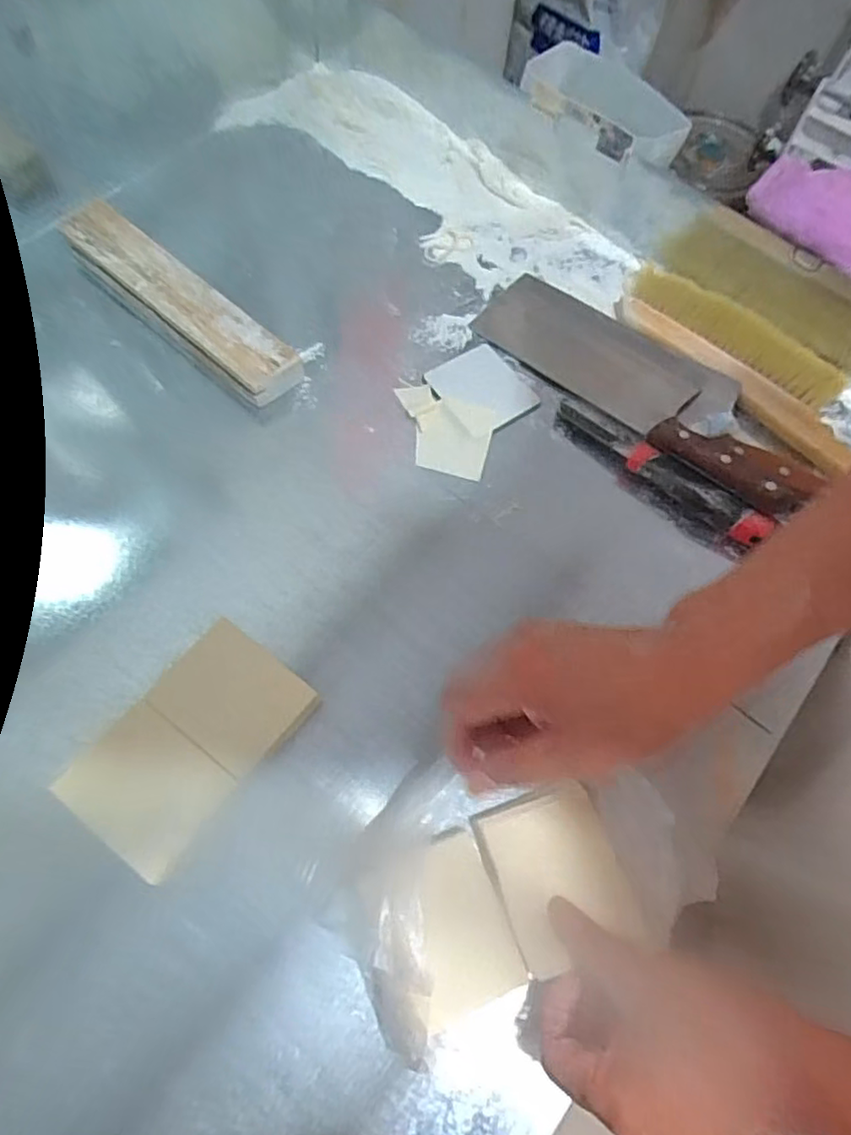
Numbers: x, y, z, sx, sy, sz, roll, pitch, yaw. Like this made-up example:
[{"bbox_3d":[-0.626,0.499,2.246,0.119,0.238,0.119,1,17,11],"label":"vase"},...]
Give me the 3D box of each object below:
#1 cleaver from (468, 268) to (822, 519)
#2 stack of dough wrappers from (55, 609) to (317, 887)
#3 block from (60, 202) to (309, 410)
[{"bbox_3d":[0.196,-0.168,0.576,0.326,0.024,0.101,42,70,14],"label":"cleaver"},{"bbox_3d":[-0.153,0.115,0.430,0.090,0.025,0.152,39,69,13],"label":"stack of dough wrappers"},{"bbox_3d":[-0.218,-0.234,0.577,0.270,0.037,0.057,39,69,13],"label":"block"}]

